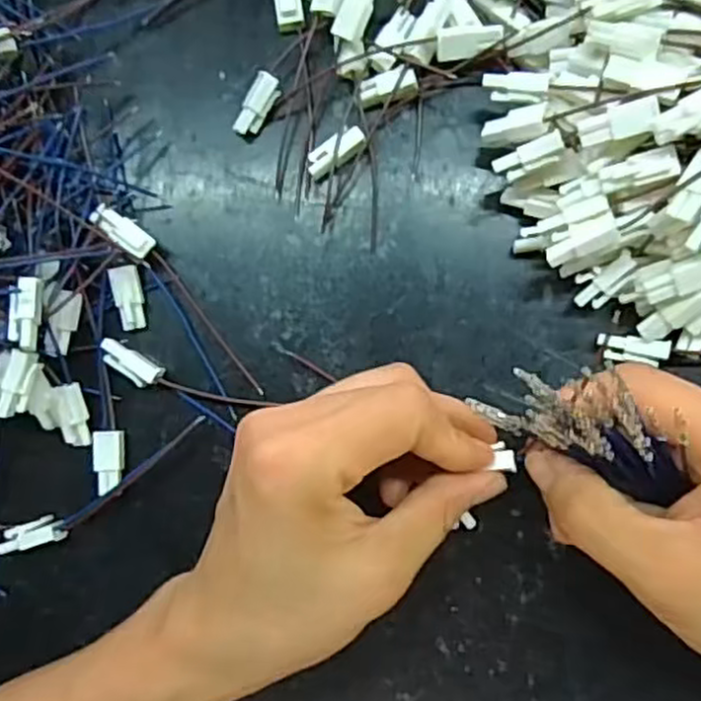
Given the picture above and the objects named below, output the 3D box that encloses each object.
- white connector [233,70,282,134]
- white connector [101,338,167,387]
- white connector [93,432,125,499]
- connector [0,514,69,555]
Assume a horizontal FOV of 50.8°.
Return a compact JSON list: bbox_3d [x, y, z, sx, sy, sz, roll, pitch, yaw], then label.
[{"bbox_3d":[-0.037,-0.097,0.293,0.010,0.011,0.025,36,91,5],"label":"white connector"},{"bbox_3d":[-0.086,0.005,0.289,0.025,0.009,0.010,30,90,5],"label":"white connector"},{"bbox_3d":[-0.093,0.044,0.287,0.011,0.007,0.024,-4,87,4],"label":"white connector"},{"bbox_3d":[-0.125,0.072,0.288,0.025,0.006,0.010,-15,86,4],"label":"connector"}]

